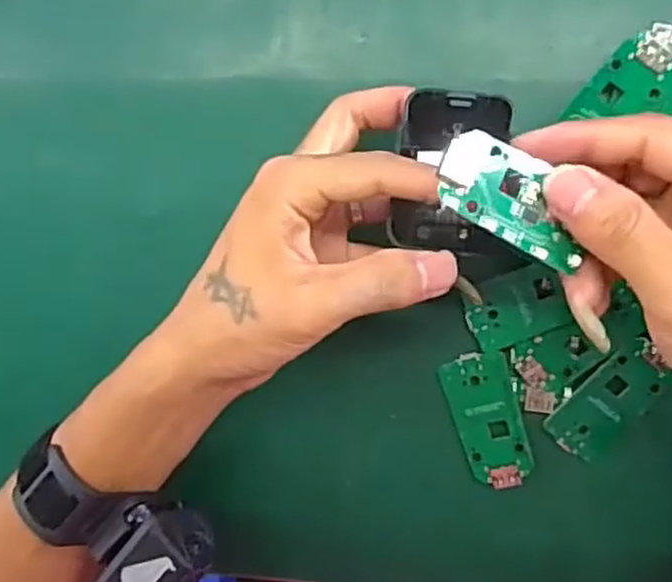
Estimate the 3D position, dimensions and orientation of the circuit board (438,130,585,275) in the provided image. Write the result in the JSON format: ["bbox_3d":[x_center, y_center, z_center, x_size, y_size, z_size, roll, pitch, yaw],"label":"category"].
[{"bbox_3d":[0.063,-0.032,0.260,0.058,0.004,0.030,27,87,-14],"label":"circuit board"}]

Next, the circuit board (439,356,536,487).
[{"bbox_3d":[0.071,0.061,0.351,0.031,0.004,0.063,-15,92,18],"label":"circuit board"}]

